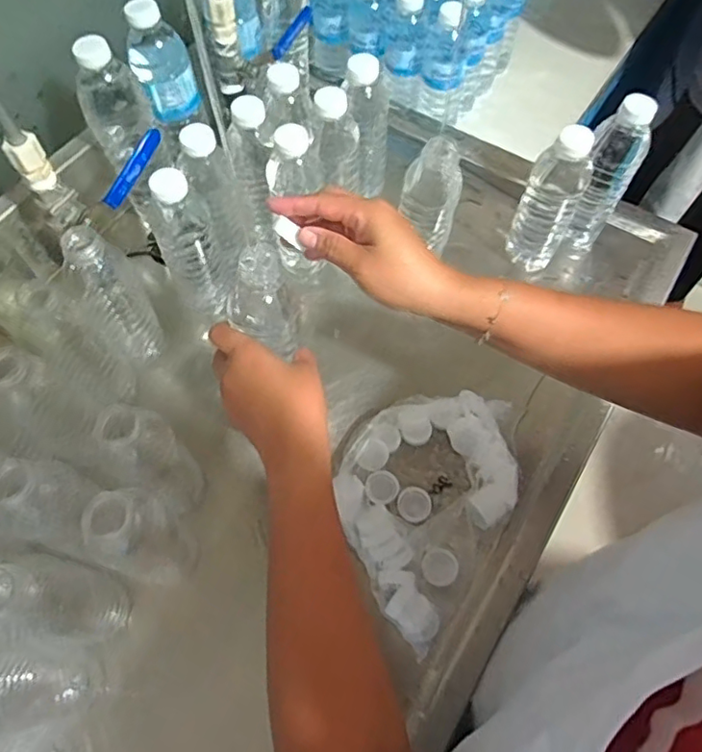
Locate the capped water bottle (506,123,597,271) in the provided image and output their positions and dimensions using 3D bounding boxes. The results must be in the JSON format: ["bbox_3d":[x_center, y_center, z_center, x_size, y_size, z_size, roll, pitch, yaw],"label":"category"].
[{"bbox_3d":[0.208,-0.183,0.590,0.057,0.174,0.048,26,66,13],"label":"capped water bottle"}]

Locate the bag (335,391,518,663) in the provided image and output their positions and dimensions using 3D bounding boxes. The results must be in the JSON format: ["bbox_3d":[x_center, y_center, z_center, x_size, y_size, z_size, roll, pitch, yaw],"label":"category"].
[{"bbox_3d":[0.067,0.106,0.529,0.147,0.033,0.220,33,67,15],"label":"bag"}]

